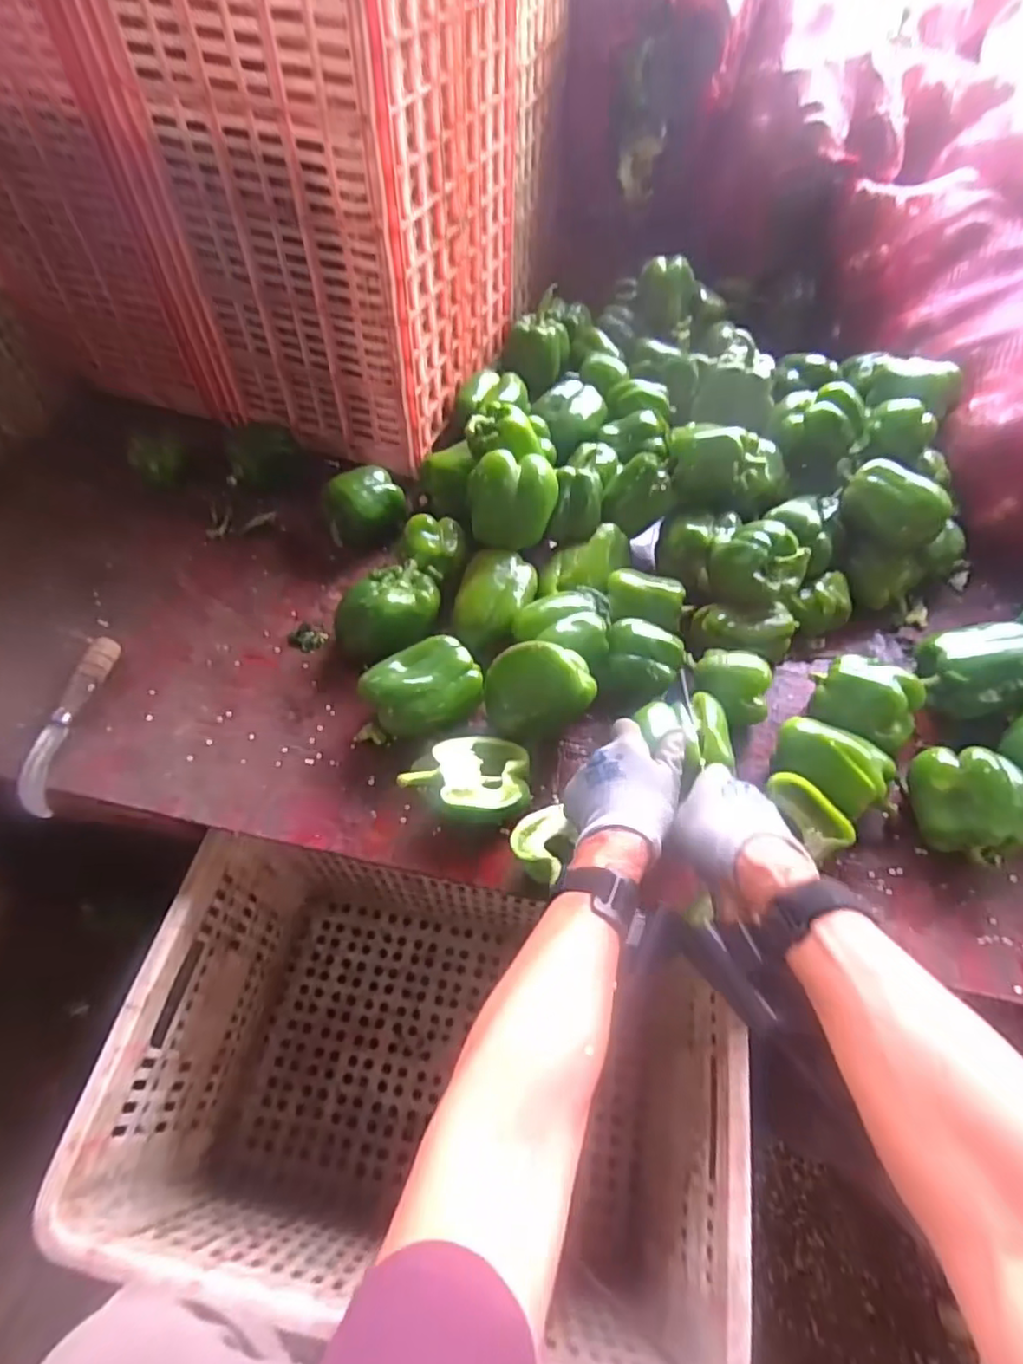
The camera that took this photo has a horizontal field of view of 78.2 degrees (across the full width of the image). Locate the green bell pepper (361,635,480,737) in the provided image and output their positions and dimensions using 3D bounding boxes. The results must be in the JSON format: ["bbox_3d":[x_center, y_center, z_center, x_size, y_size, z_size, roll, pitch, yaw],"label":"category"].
[{"bbox_3d":[-0.089,0.014,0.643,0.114,0.081,0.082,-28,60,-20],"label":"green bell pepper"}]

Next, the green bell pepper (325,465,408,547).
[{"bbox_3d":[-0.182,-0.214,0.798,0.099,0.077,0.108,-12,56,-10],"label":"green bell pepper"}]

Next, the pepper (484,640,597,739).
[{"bbox_3d":[0.027,0.014,0.618,0.109,0.095,0.074,6,55,2],"label":"pepper"}]

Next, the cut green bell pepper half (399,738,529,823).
[{"bbox_3d":[-0.040,0.092,0.576,0.114,0.055,0.083,-1,55,-3],"label":"cut green bell pepper half"}]

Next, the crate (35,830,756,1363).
[{"bbox_3d":[-0.078,0.398,0.672,0.540,0.354,0.380,11,55,5],"label":"crate"}]

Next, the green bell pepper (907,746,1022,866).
[{"bbox_3d":[0.418,0.112,0.581,0.083,0.085,0.088,8,55,3],"label":"green bell pepper"}]

